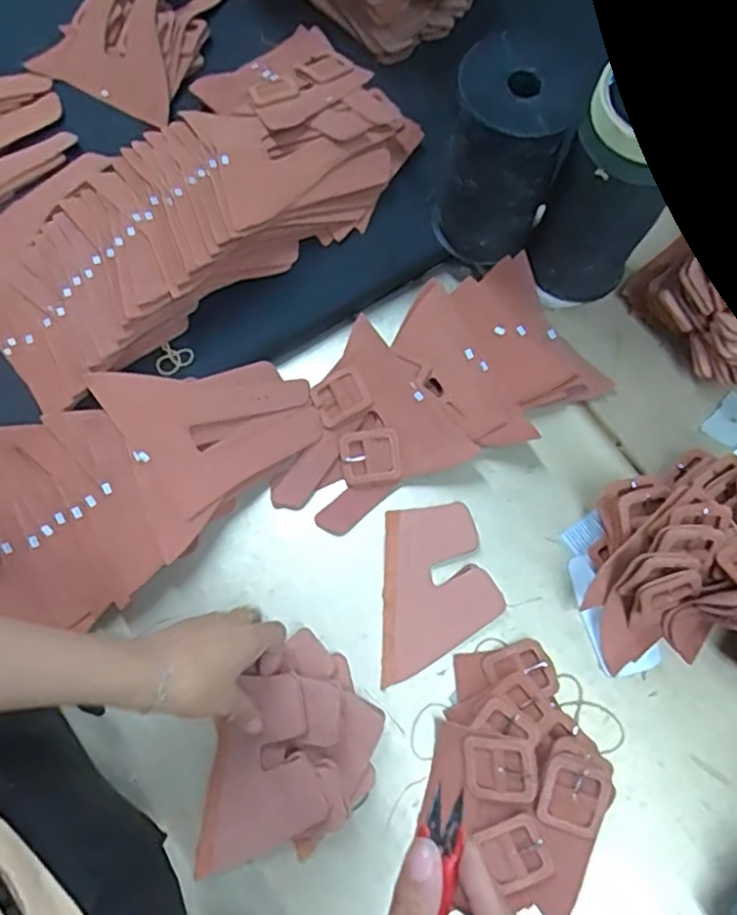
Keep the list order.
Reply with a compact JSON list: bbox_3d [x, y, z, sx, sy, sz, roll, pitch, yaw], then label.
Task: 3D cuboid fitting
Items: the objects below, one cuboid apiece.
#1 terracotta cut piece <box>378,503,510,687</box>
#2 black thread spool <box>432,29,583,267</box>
[{"bbox_3d":[0.062,0.114,0.566,0.097,0.008,0.147,0,71,3],"label":"terracotta cut piece"},{"bbox_3d":[0.113,-0.253,0.571,0.100,0.174,0.084,11,72,5],"label":"black thread spool"}]

